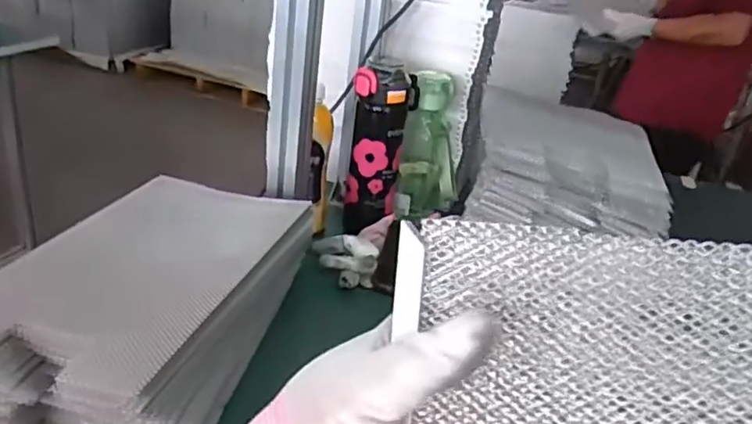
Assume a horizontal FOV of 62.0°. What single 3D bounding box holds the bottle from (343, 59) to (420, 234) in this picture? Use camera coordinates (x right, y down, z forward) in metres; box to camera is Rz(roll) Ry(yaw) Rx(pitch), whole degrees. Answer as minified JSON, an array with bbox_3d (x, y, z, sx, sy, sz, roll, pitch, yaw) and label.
[{"bbox_3d":[0.003,-0.089,0.895,0.078,0.236,0.065,13,27,10],"label":"bottle"}]

